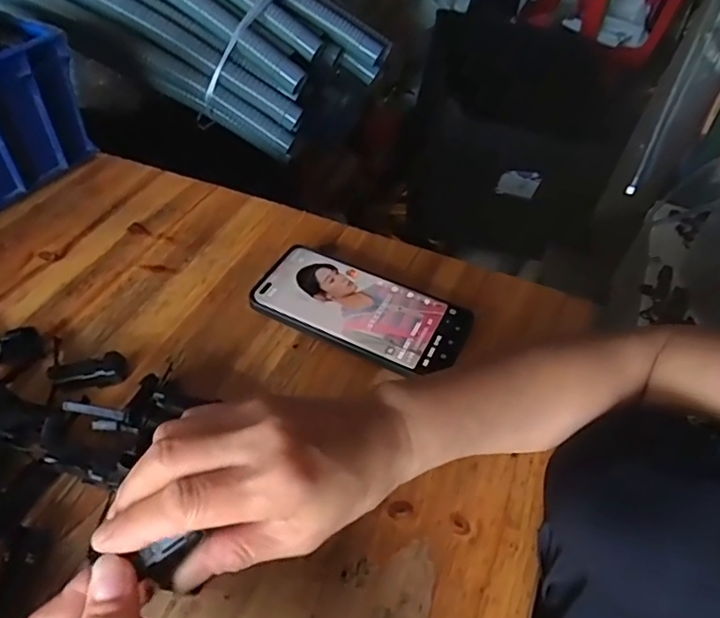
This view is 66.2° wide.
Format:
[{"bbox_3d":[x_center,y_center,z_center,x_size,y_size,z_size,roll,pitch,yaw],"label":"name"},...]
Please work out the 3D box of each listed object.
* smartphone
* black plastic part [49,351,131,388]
[{"bbox_3d":[0.001,-0.001,0.435,0.165,0.015,0.079,20,50,18],"label":"smartphone"},{"bbox_3d":[-0.191,0.043,0.390,0.047,0.017,0.021,-7,47,-6],"label":"black plastic part"}]

